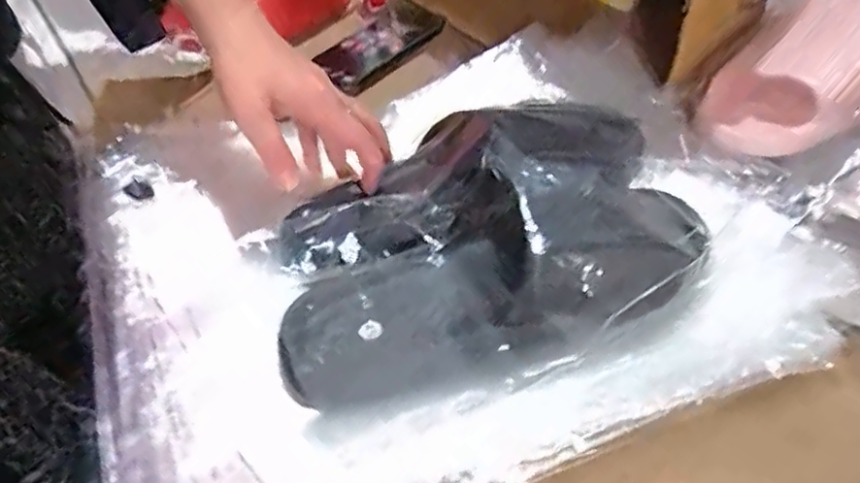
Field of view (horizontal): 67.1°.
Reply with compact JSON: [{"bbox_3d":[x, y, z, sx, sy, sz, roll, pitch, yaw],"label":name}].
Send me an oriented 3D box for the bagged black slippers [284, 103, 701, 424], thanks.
[{"bbox_3d":[0.028,-0.003,0.394,0.247,0.069,0.192,-13,45,-8],"label":"bagged black slippers"}]

